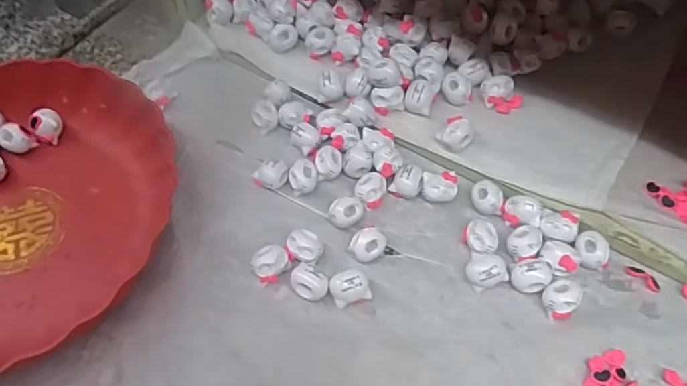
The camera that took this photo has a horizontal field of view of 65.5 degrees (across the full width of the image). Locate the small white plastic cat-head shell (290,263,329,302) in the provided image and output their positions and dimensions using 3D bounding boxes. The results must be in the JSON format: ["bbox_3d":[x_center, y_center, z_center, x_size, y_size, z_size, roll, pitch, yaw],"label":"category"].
[{"bbox_3d":[-0.023,0.061,0.357,0.025,0.017,0.020,22,61,14],"label":"small white plastic cat-head shell"}]

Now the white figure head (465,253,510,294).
[{"bbox_3d":[0.096,0.052,0.360,0.024,0.016,0.026,-35,64,-19],"label":"white figure head"}]

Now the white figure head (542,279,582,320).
[{"bbox_3d":[0.142,0.070,0.350,0.022,0.015,0.022,0,58,0],"label":"white figure head"}]

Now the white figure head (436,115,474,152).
[{"bbox_3d":[0.085,-0.043,0.409,0.024,0.021,0.022,0,58,0],"label":"white figure head"}]

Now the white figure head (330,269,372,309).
[{"bbox_3d":[0.004,0.063,0.355,0.024,0.019,0.019,-13,59,-7],"label":"white figure head"}]

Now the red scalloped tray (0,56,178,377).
[{"bbox_3d":[-0.245,0.011,0.372,0.226,0.047,0.233,6,58,5],"label":"red scalloped tray"}]

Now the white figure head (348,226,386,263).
[{"bbox_3d":[0.017,0.038,0.371,0.020,0.021,0.025,33,64,19],"label":"white figure head"}]

